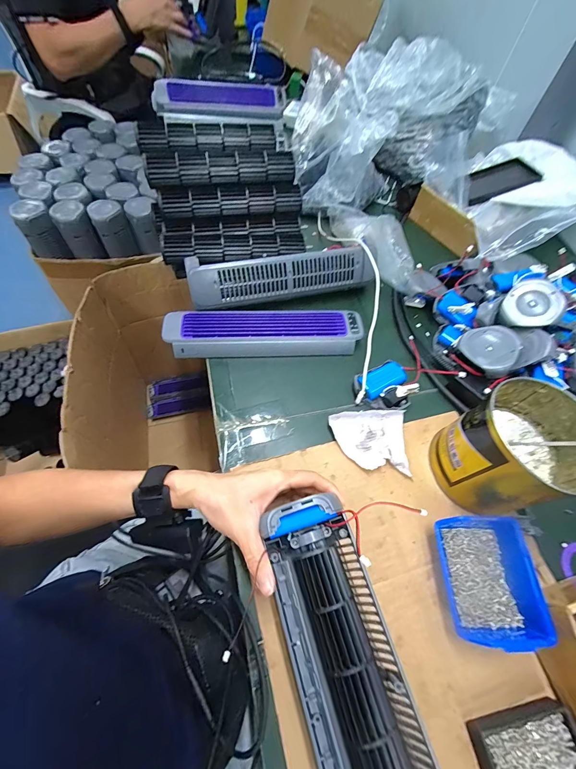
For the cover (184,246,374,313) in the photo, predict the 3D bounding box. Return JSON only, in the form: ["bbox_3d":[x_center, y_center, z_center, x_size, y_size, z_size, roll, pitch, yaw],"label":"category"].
[{"bbox_3d":[-0.005,-0.176,0.508,0.298,0.072,0.045,-11,33,-12],"label":"cover"}]

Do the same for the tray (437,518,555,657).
[{"bbox_3d":[0.207,0.202,0.330,0.084,0.050,0.113,2,61,-1],"label":"tray"}]

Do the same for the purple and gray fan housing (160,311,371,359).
[{"bbox_3d":[-0.034,-0.079,0.478,0.292,0.035,0.069,-2,60,-7],"label":"purple and gray fan housing"}]

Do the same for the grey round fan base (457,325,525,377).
[{"bbox_3d":[0.296,-0.051,0.452,0.070,0.016,0.081,-33,59,18],"label":"grey round fan base"}]

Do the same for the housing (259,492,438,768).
[{"bbox_3d":[0.056,0.250,0.247,0.086,0.052,0.303,-15,65,-9],"label":"housing"}]

